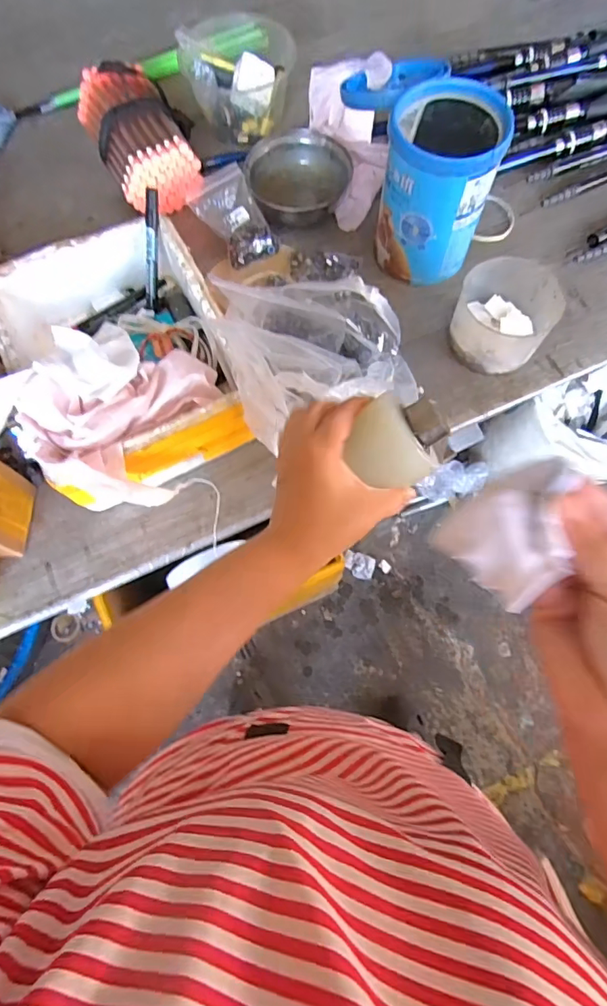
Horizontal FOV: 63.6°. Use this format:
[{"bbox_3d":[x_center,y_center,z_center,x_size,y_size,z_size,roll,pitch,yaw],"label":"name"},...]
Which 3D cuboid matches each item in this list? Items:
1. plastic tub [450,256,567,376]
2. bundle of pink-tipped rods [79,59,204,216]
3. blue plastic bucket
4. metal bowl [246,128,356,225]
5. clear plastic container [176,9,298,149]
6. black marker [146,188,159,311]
[{"bbox_3d":[0.245,-0.233,0.604,0.122,0.064,0.113,0,72,1],"label":"plastic tub"},{"bbox_3d":[-0.229,-0.519,0.703,0.128,0.080,0.217,-28,74,-8],"label":"bundle of pink-tipped rods"},{"bbox_3d":[0.160,-0.384,0.601,0.121,0.159,0.136,5,73,3],"label":"blue plastic bucket"},{"bbox_3d":[-0.006,-0.454,0.702,0.145,0.062,0.126,6,73,3],"label":"metal bowl"},{"bbox_3d":[-0.096,-0.643,0.740,0.168,0.097,0.166,-25,74,-7],"label":"clear plastic container"},{"bbox_3d":[-0.180,-0.299,0.584,0.012,0.128,0.014,13,29,5],"label":"black marker"}]

